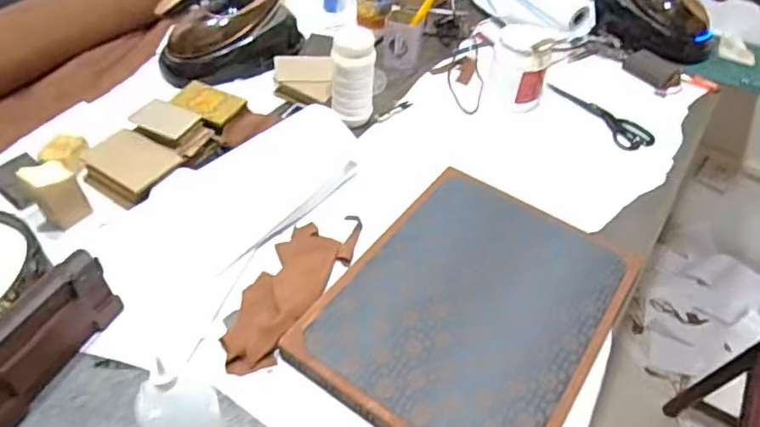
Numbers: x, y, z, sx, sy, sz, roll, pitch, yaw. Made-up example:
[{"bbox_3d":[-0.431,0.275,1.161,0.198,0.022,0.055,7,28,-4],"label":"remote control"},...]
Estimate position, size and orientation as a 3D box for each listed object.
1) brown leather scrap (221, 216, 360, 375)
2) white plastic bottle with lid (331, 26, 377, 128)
[{"bbox_3d":[-0.135,0.101,0.861,0.110,0.023,0.317,25,49,17],"label":"brown leather scrap"},{"bbox_3d":[-0.054,-0.255,1.091,0.082,0.195,0.077,1,46,-5],"label":"white plastic bottle with lid"}]

